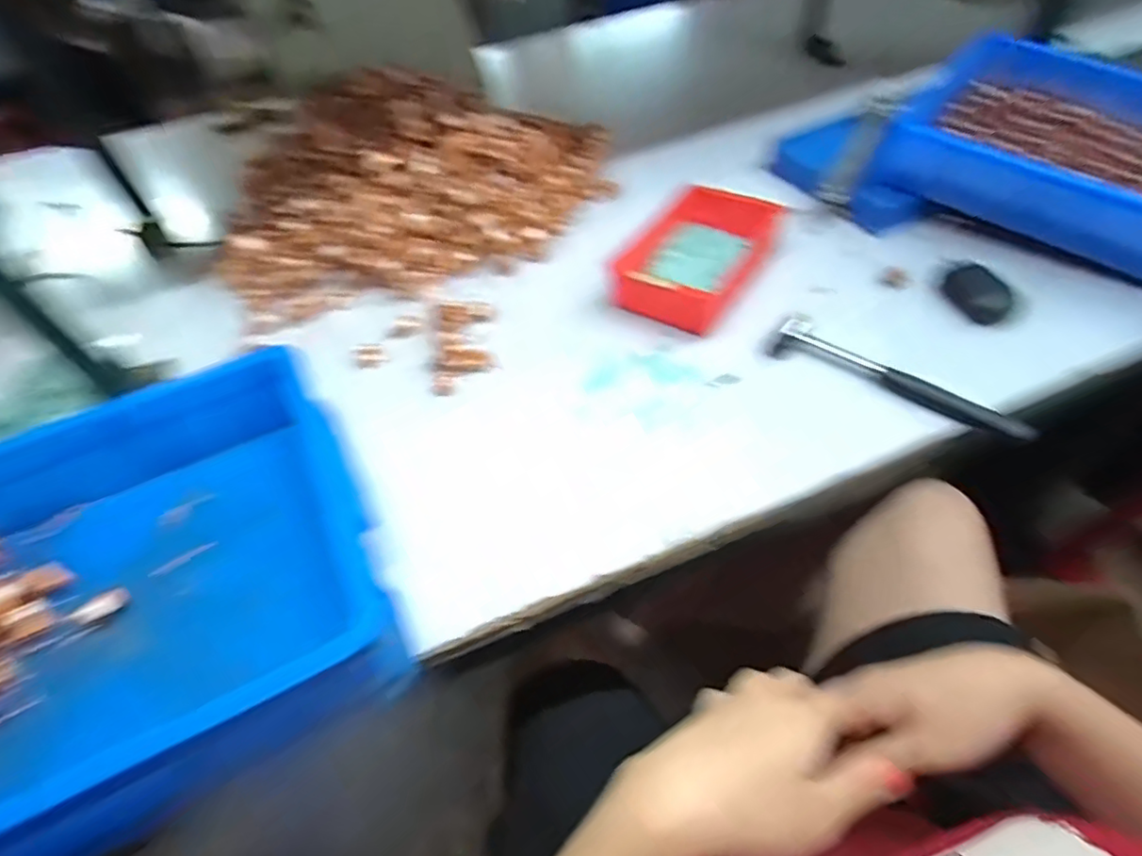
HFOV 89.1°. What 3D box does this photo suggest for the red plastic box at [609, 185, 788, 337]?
[{"bbox_3d":[0.147,-0.201,0.681,0.132,0.055,0.193,24,57,23],"label":"red plastic box"}]

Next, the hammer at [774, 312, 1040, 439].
[{"bbox_3d":[0.309,-0.047,0.559,0.234,0.031,0.046,31,60,27],"label":"hammer"}]

